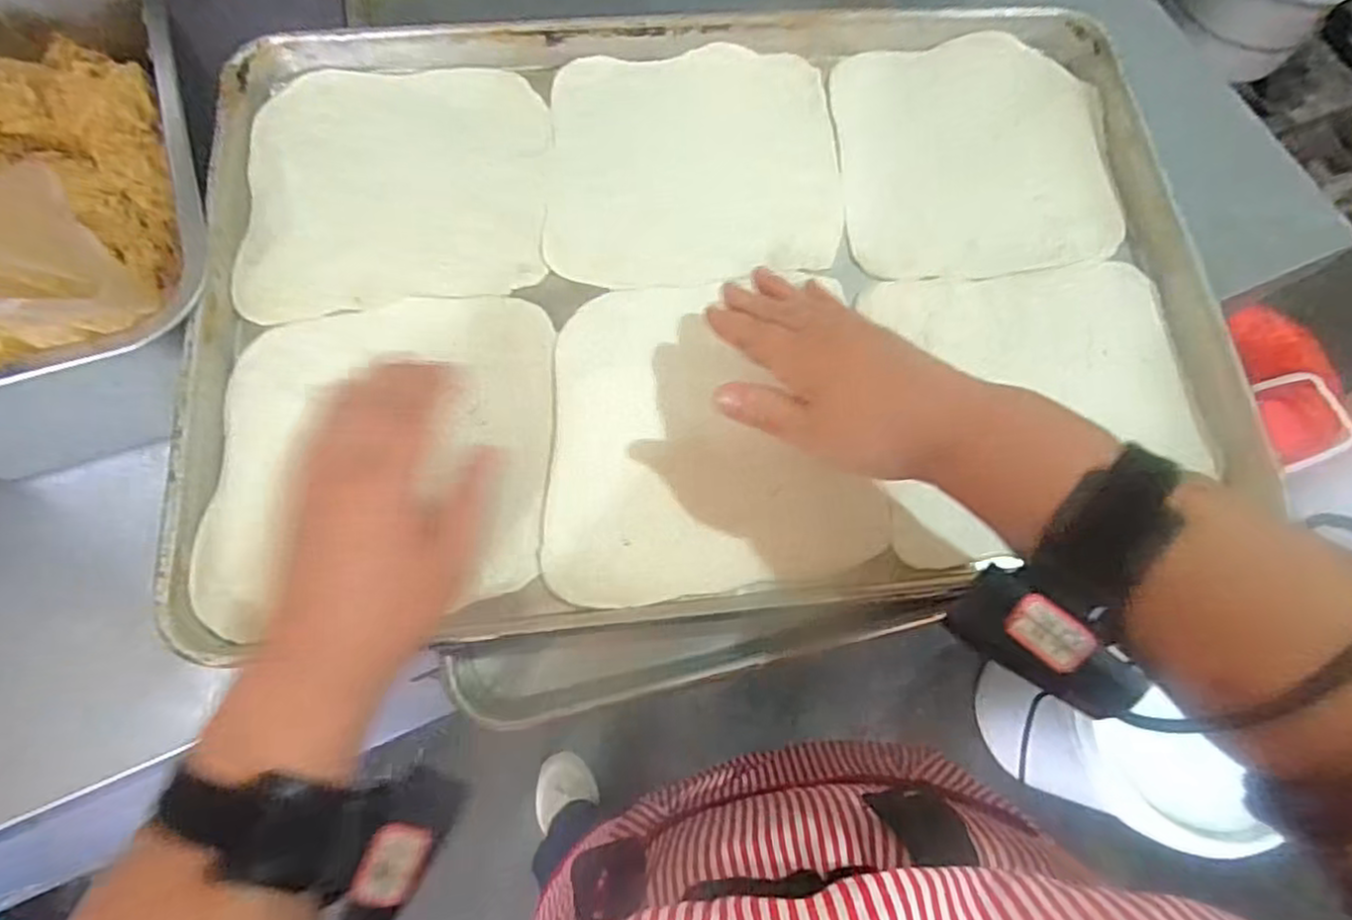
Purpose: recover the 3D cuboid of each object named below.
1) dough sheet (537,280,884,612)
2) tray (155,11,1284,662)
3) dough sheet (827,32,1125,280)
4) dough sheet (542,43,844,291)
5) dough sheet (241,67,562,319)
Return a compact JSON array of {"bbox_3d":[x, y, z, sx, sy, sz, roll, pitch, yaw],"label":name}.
[{"bbox_3d":[0.015,-0.017,0.413,0.186,0.018,0.188,-6,72,-5],"label":"dough sheet"},{"bbox_3d":[0.023,-0.110,0.428,0.594,0.031,0.398,-5,71,-4],"label":"tray"},{"bbox_3d":[0.205,-0.211,0.474,0.185,0.015,0.185,-2,71,-3],"label":"dough sheet"},{"bbox_3d":[0.012,-0.200,0.464,0.192,0.007,0.180,-3,71,-4],"label":"dough sheet"},{"bbox_3d":[-0.179,-0.182,0.452,0.188,0.006,0.185,-6,72,-5],"label":"dough sheet"}]

